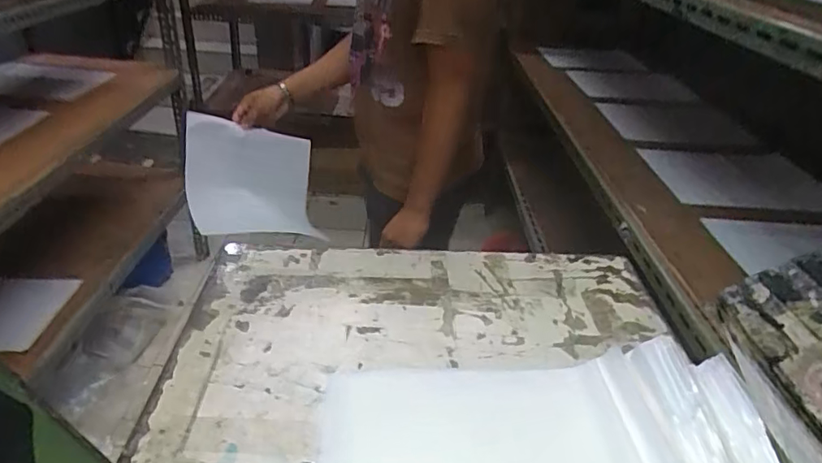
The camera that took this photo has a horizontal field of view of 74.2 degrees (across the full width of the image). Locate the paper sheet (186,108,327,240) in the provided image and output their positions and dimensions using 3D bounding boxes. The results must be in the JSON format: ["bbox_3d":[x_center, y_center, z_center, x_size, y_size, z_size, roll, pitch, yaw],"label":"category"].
[{"bbox_3d":[-0.364,-0.109,1.205,0.282,0.285,0.082,2,32,-2],"label":"paper sheet"}]

